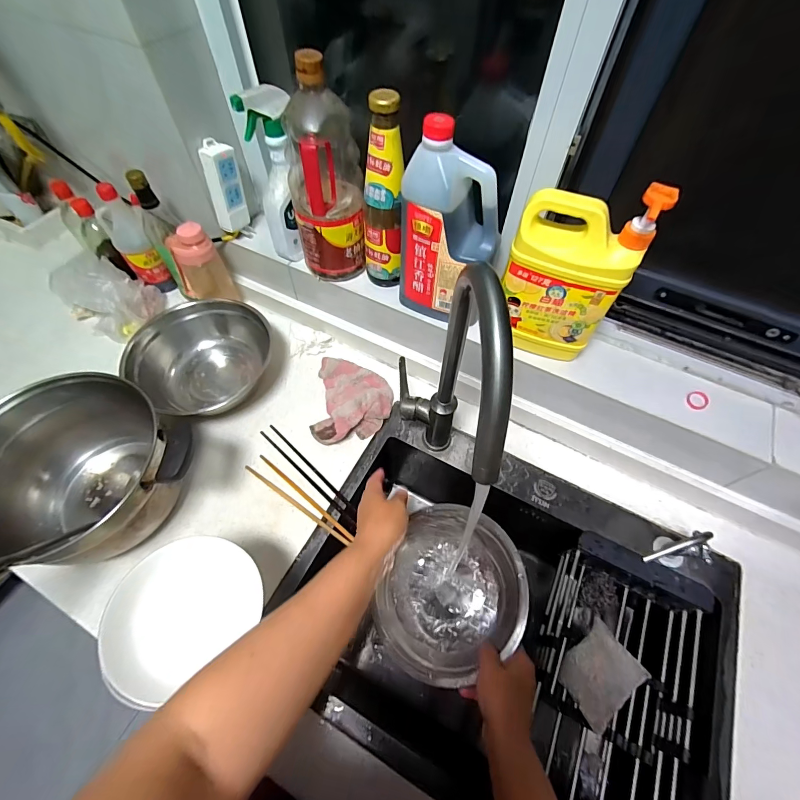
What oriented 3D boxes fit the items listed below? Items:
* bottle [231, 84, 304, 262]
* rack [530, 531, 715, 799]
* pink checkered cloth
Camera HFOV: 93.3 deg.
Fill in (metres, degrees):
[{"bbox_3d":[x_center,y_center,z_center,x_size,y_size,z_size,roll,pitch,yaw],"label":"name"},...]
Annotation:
[{"bbox_3d":[-0.182,-0.340,0.592,0.065,0.226,0.091,13,59,8],"label":"bottle"},{"bbox_3d":[0.291,0.382,0.522,0.186,0.098,0.331,24,61,14],"label":"rack"},{"bbox_3d":[-0.083,0.003,0.670,0.131,0.034,0.156,4,59,1],"label":"pink checkered cloth"}]

